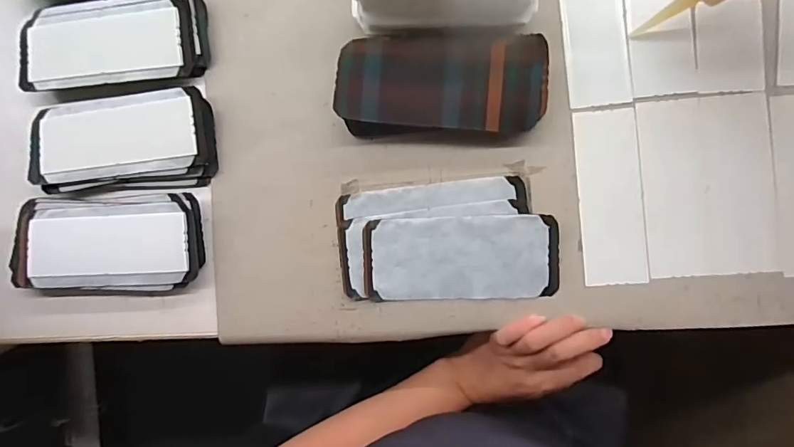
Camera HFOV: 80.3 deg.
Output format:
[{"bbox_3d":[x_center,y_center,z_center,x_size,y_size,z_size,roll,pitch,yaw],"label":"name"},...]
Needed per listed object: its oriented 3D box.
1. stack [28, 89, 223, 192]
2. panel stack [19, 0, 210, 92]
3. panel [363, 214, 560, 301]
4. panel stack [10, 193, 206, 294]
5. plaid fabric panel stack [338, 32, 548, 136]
[{"bbox_3d":[-0.253,-0.075,0.435,0.171,0.024,0.085,-3,90,5],"label":"stack"},{"bbox_3d":[-0.266,-0.172,0.441,0.177,0.022,0.083,-4,90,5],"label":"panel stack"},{"bbox_3d":[0.055,0.030,0.412,0.166,0.007,0.072,-2,90,5],"label":"panel"},{"bbox_3d":[-0.265,0.019,0.433,0.176,0.029,0.087,-2,90,5],"label":"panel stack"},{"bbox_3d":[0.038,-0.118,0.403,0.171,0.030,0.079,1,90,5],"label":"plaid fabric panel stack"}]

